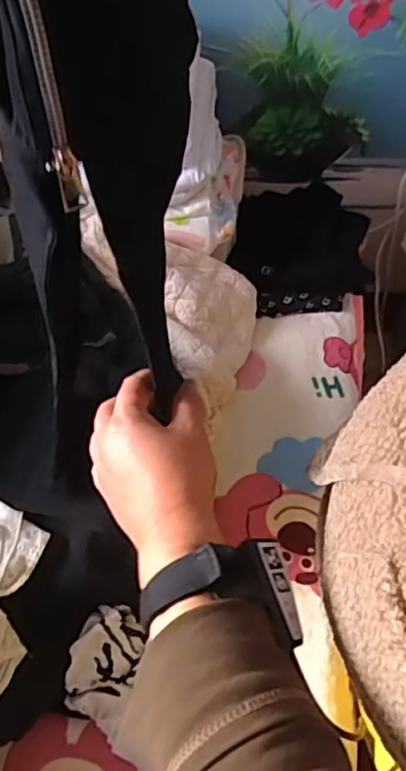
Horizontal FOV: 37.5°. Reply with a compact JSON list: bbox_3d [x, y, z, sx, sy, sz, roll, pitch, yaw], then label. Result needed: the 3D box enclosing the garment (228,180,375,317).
[{"bbox_3d":[0.180,-0.255,1.105,0.245,0.059,0.264,2,57,5],"label":"garment"}]

